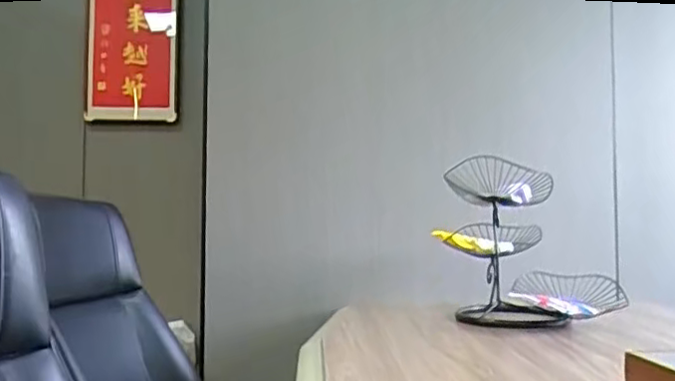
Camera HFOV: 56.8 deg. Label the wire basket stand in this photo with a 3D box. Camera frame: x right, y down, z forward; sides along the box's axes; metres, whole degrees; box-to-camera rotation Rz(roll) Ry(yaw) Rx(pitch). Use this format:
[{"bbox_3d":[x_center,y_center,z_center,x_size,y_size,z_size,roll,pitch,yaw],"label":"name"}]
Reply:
[{"bbox_3d":[0.422,0.119,1.463,0.393,0.364,0.311,-1,-2,32],"label":"wire basket stand"}]

